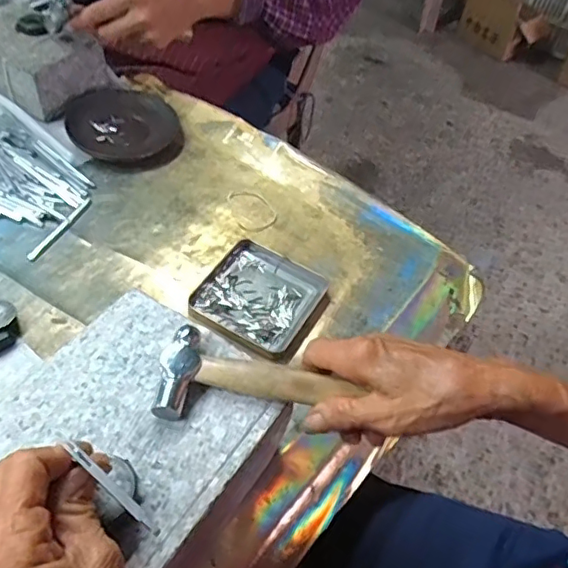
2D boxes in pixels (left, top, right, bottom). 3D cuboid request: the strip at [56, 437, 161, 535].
[{"bbox_3d":[-0.078,0.090,0.256,0.060,0.004,0.005,41,53,9],"label":"strip"}]

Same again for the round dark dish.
[{"bbox_3d":[-0.181,-0.179,0.647,0.124,0.028,0.115,4,50,-5],"label":"round dark dish"}]

